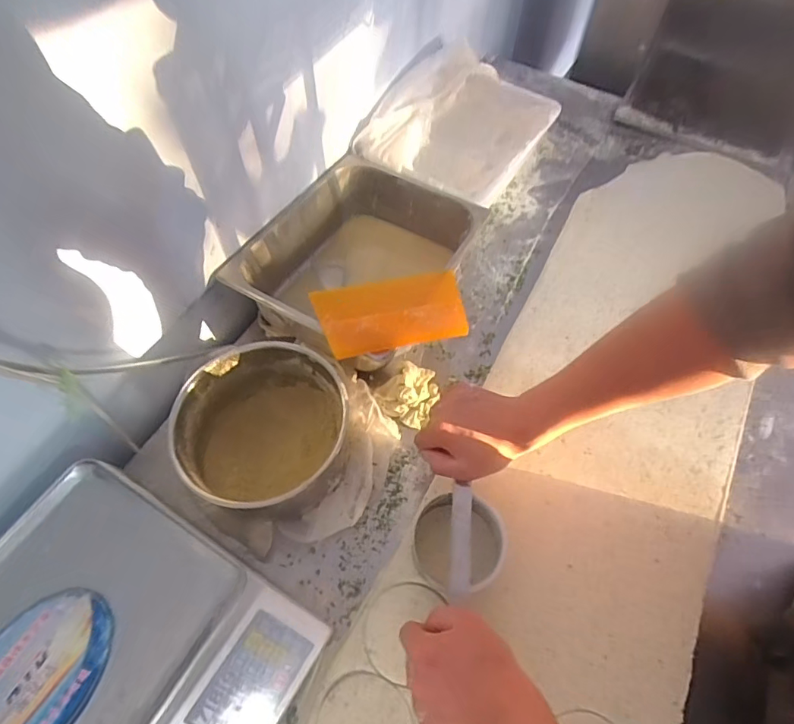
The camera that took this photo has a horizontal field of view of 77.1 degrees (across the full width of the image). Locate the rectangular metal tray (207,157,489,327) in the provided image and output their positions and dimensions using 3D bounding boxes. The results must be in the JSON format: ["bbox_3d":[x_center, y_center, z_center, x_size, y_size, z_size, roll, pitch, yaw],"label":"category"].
[{"bbox_3d":[-0.056,-0.156,0.762,0.260,0.124,0.330,29,65,15],"label":"rectangular metal tray"}]

